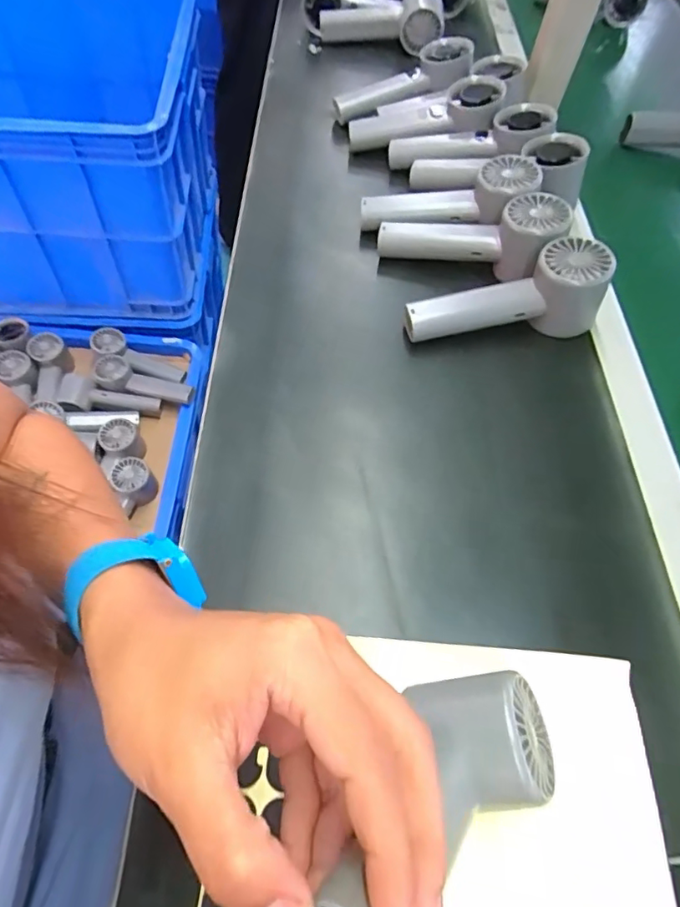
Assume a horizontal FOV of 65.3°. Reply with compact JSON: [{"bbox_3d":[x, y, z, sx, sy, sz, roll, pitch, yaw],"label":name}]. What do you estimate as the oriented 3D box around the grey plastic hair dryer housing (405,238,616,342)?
[{"bbox_3d":[0.130,-0.129,0.421,0.154,0.061,0.049,-1,59,-6],"label":"grey plastic hair dryer housing"}]

